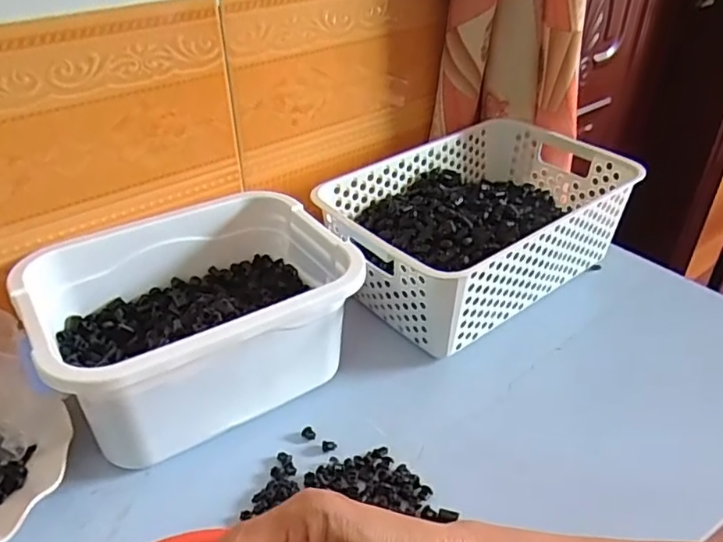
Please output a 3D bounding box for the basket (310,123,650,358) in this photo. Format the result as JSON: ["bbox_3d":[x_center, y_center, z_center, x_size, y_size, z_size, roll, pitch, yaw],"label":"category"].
[{"bbox_3d":[0.121,-0.047,0.647,0.304,0.117,0.202,-24,42,-30],"label":"basket"}]

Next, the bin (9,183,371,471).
[{"bbox_3d":[-0.140,0.040,0.517,0.248,0.114,0.189,-21,41,-28],"label":"bin"}]

